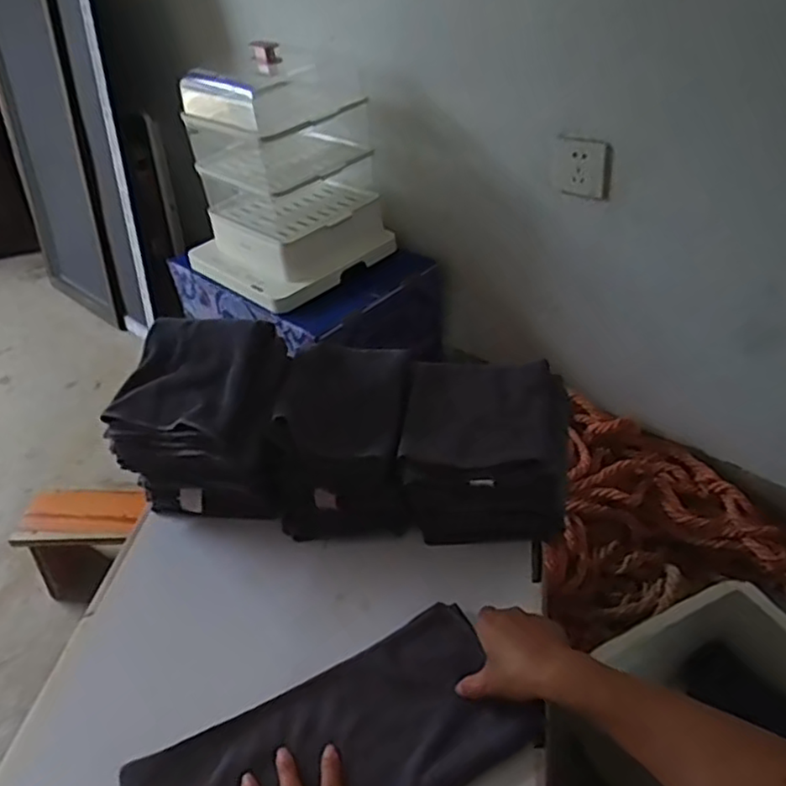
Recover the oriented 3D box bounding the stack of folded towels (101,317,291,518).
[{"bbox_3d":[-0.222,0.038,0.801,0.184,0.205,0.149,0,39,9],"label":"stack of folded towels"}]

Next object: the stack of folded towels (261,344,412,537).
[{"bbox_3d":[-0.056,0.053,0.822,0.148,0.160,0.181,0,39,8],"label":"stack of folded towels"}]

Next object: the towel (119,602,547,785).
[{"bbox_3d":[-0.057,0.325,0.597,0.351,0.021,0.158,-20,40,-19],"label":"towel"}]

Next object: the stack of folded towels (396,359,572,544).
[{"bbox_3d":[0.108,0.064,0.784,0.180,0.145,0.161,2,39,11],"label":"stack of folded towels"}]

